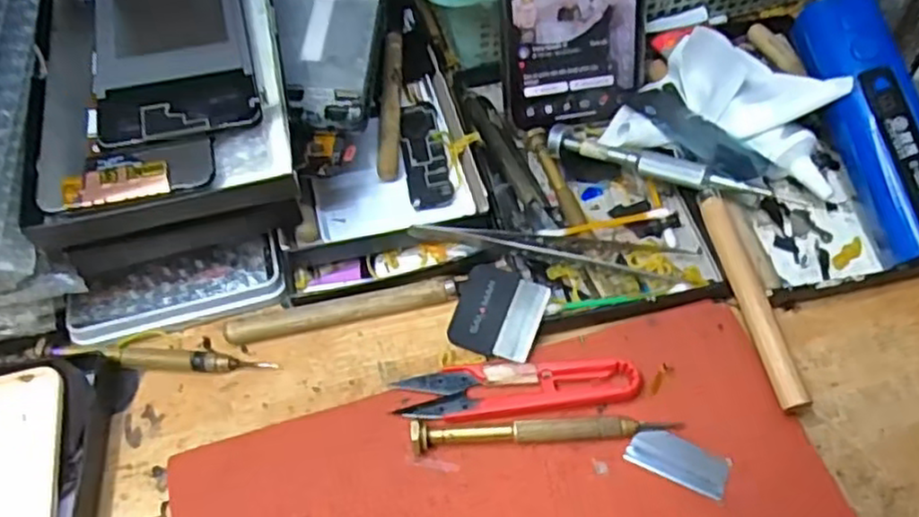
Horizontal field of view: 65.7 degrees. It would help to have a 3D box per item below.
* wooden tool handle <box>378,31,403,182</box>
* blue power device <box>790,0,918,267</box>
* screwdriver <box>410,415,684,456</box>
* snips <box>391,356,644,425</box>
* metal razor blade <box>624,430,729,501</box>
[{"bbox_3d":[-0.036,-0.082,0.377,0.011,0.014,0.096,-1,56,1],"label":"wooden tool handle"},{"bbox_3d":[0.190,-0.062,0.323,0.030,0.027,0.126,-12,75,-6],"label":"blue power device"},{"bbox_3d":[0.034,0.068,0.286,0.106,0.010,0.010,-4,56,-1],"label":"screwdriver"},{"bbox_3d":[0.024,0.053,0.298,0.099,0.008,0.024,-5,56,-2],"label":"snips"},{"bbox_3d":[0.087,0.079,0.282,0.037,0.004,0.018,23,60,16],"label":"metal razor blade"}]

